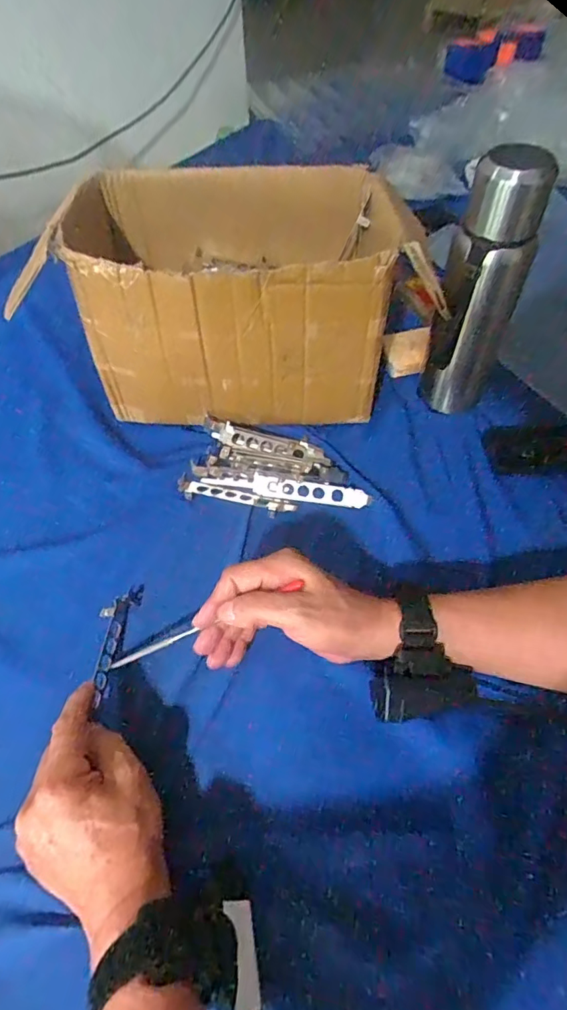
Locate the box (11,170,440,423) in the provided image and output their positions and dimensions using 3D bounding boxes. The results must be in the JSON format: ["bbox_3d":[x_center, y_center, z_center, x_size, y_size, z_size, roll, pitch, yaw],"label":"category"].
[{"bbox_3d":[-0.035,-0.220,0.550,0.357,0.198,0.229,5,54,4],"label":"box"}]

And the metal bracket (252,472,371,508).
[{"bbox_3d":[0.027,-0.013,0.513,0.119,0.006,0.023,10,75,4],"label":"metal bracket"}]

